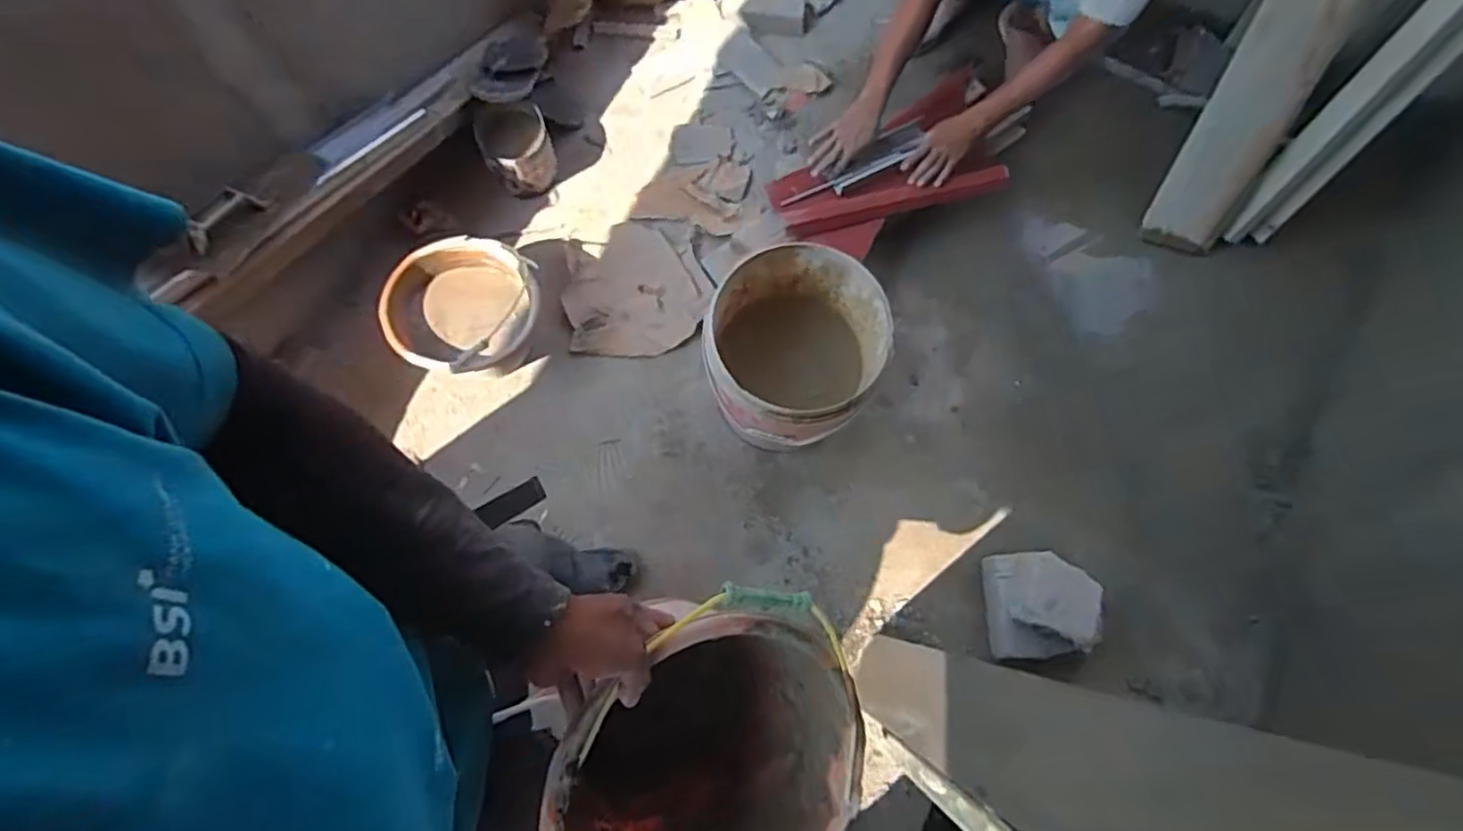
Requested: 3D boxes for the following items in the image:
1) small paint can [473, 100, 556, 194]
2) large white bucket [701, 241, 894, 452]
[{"bbox_3d":[-0.459,-0.575,1.512,0.143,0.175,0.120,-19,77,-7],"label":"small paint can"},{"bbox_3d":[0.118,-0.104,1.327,0.308,0.346,0.303,1,75,-2],"label":"large white bucket"}]

